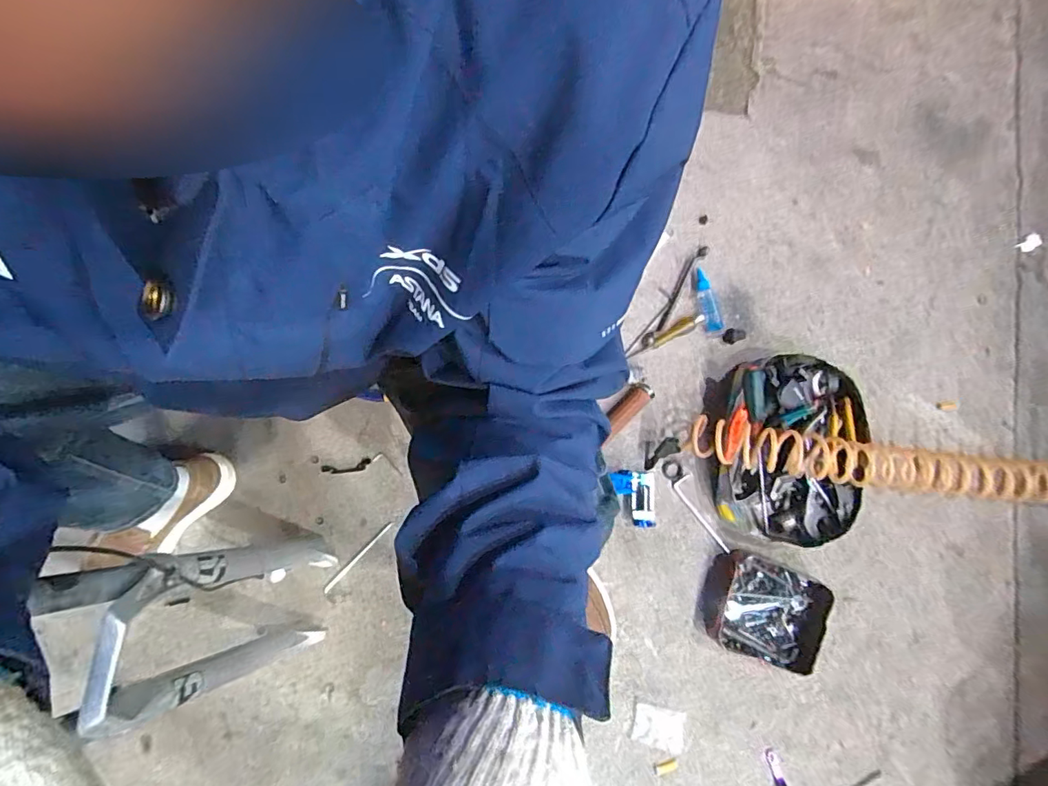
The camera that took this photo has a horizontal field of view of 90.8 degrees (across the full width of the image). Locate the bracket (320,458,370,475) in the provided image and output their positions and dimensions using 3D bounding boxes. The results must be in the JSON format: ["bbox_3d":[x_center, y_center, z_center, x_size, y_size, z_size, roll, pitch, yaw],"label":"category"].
[{"bbox_3d":[-0.320,0.135,0.929,0.087,0.004,0.021,-10,78,-3],"label":"bracket"}]

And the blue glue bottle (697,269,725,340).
[{"bbox_3d":[0.344,-0.165,0.969,0.033,0.028,0.132,-10,80,-3],"label":"blue glue bottle"}]

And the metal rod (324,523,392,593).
[{"bbox_3d":[-0.288,0.285,0.897,0.009,0.008,0.157,43,81,7],"label":"metal rod"}]

